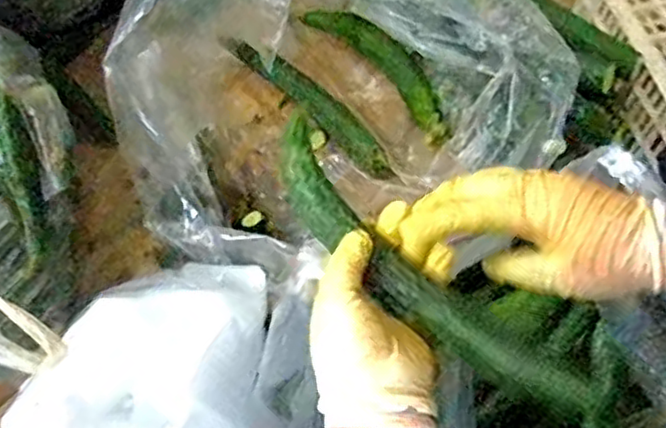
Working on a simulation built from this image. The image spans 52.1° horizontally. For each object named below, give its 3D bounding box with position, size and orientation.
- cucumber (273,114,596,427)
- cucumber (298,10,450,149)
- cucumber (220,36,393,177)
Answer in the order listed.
[{"bbox_3d":[0.045,0.030,0.445,0.055,0.029,0.280,-39,61,-15],"label":"cucumber"},{"bbox_3d":[0.058,-0.183,0.821,0.047,0.049,0.246,-35,67,-14],"label":"cucumber"},{"bbox_3d":[-0.030,-0.138,0.811,0.040,0.035,0.272,-42,69,-17],"label":"cucumber"}]

